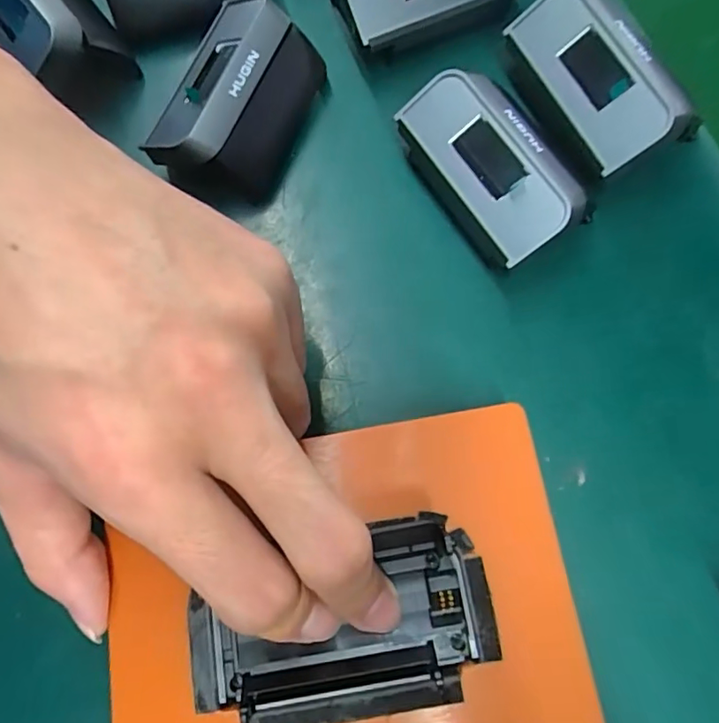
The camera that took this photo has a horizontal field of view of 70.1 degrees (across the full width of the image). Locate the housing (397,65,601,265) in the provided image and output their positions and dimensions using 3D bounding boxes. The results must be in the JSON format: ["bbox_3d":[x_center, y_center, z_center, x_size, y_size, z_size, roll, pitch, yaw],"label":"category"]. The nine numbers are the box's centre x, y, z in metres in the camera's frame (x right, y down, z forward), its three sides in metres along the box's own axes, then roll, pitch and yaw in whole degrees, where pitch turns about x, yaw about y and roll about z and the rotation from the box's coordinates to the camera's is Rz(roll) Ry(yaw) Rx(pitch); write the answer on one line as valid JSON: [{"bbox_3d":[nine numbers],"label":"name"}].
[{"bbox_3d":[0.048,-0.071,0.193,0.041,0.029,0.075,-32,77,-8],"label":"housing"}]

